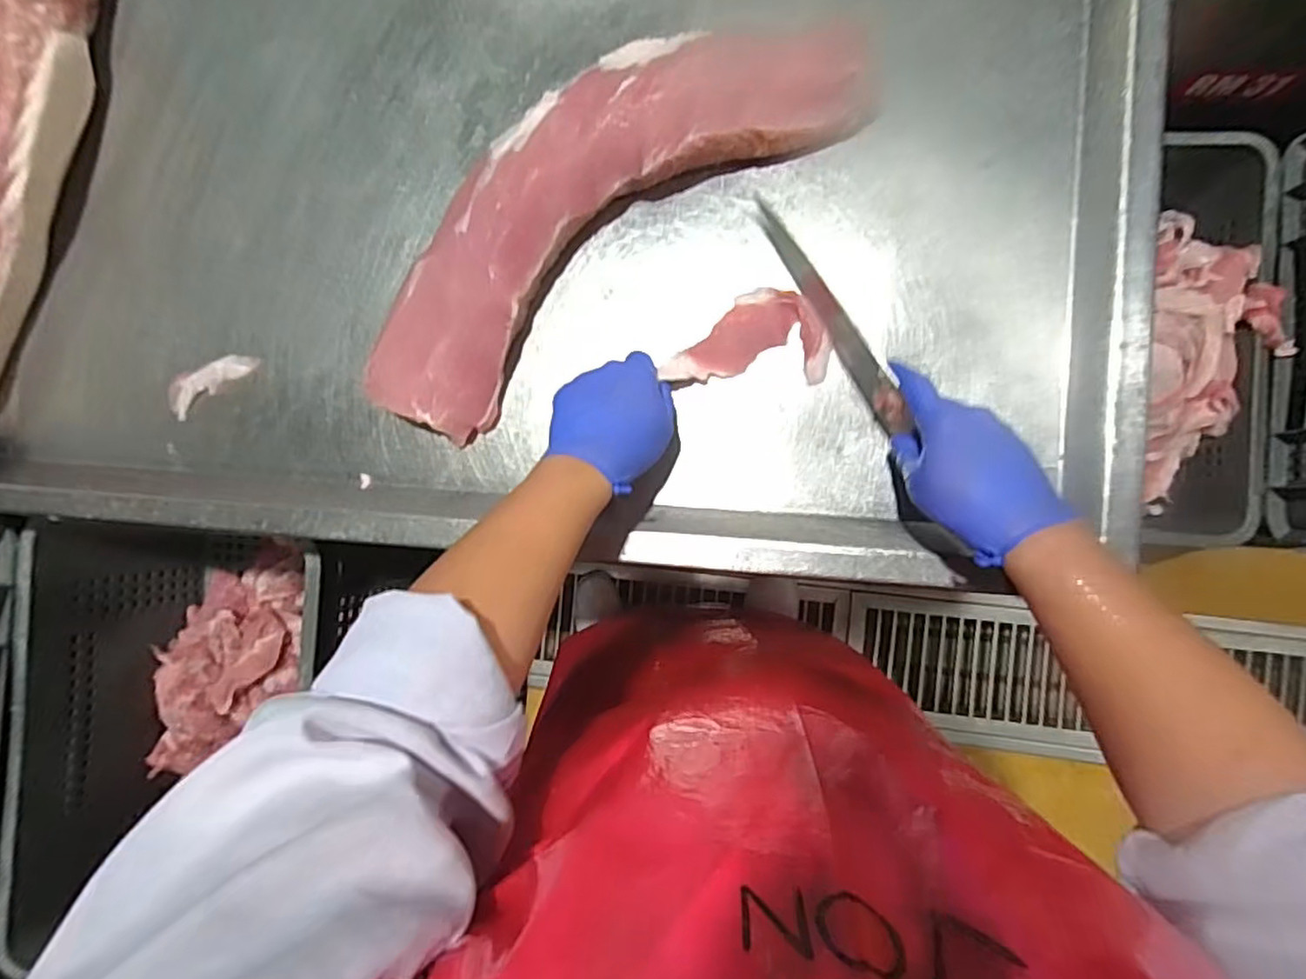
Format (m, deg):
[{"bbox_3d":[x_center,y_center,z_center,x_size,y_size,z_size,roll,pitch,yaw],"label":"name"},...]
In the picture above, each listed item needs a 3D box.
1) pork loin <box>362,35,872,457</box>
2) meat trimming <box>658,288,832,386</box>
[{"bbox_3d":[-0.046,-0.239,0.552,0.474,0.059,0.156,-38,85,4],"label":"pork loin"},{"bbox_3d":[0.075,-0.118,0.552,0.133,0.020,0.079,-15,87,-2],"label":"meat trimming"}]

